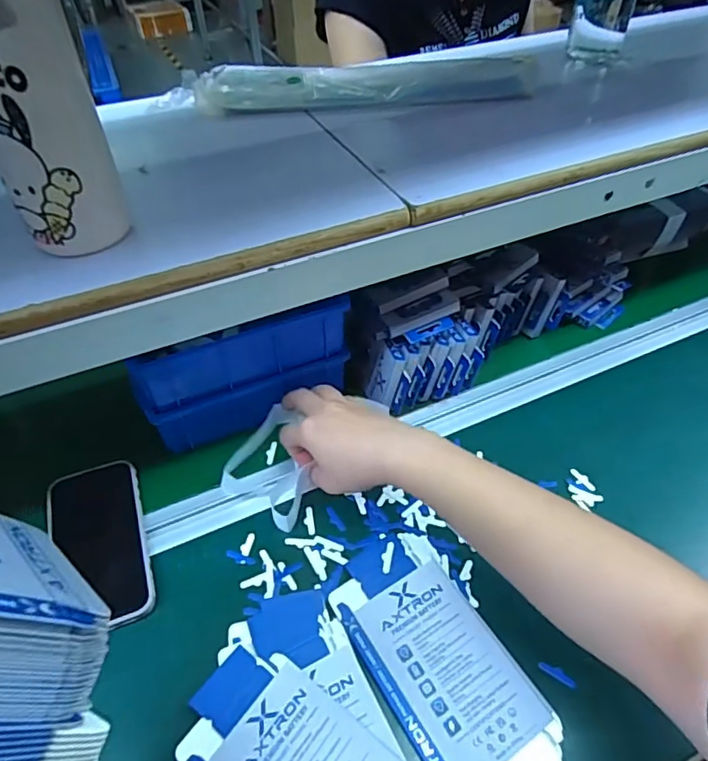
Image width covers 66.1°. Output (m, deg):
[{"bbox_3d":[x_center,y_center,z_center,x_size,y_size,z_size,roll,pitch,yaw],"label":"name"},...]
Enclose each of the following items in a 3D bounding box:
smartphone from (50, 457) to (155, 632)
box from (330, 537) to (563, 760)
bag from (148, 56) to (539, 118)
[{"bbox_3d":[-0.212,0.135,0.452,0.074,0.010,0.146,-16,52,-15],"label":"smartphone"},{"bbox_3d":[0.061,0.203,0.398,0.090,0.005,0.187,-24,51,-21],"label":"box"},{"bbox_3d":[0.001,-0.287,0.536,0.364,0.035,0.071,-8,47,-7],"label":"bag"}]

